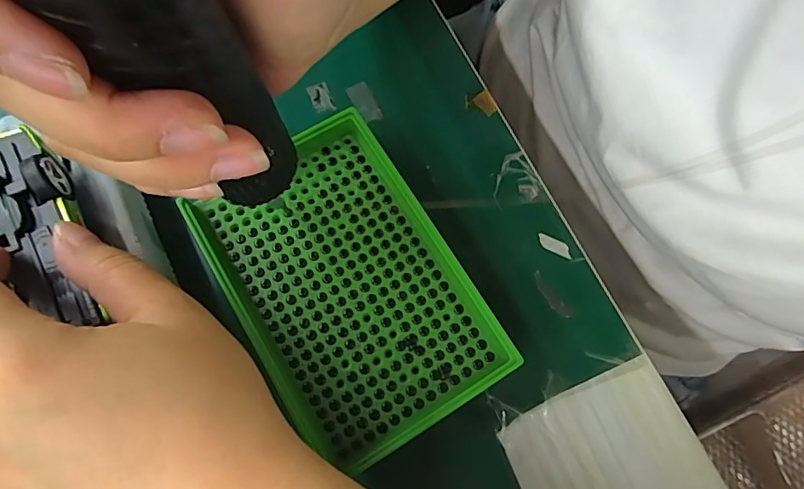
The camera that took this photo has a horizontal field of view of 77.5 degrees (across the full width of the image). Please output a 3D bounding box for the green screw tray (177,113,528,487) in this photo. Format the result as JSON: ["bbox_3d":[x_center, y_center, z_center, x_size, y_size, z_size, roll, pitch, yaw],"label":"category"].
[{"bbox_3d":[-0.025,0.018,0.223,0.093,0.023,0.134,-31,77,-10],"label":"green screw tray"}]

